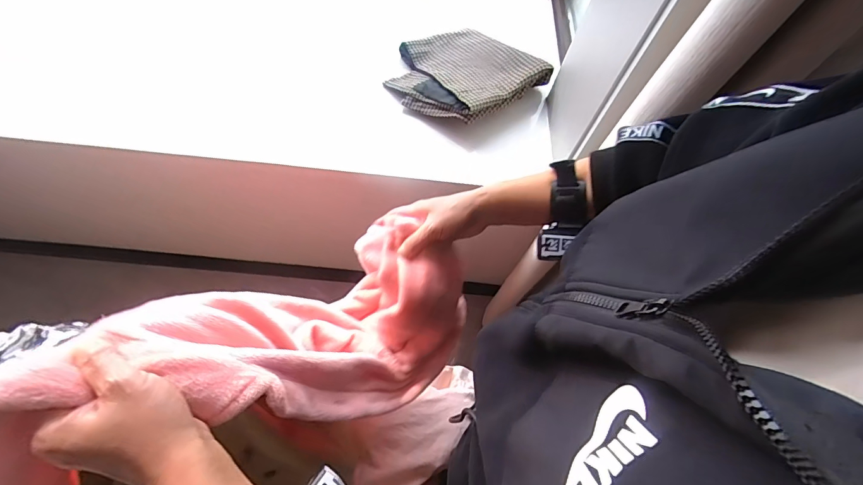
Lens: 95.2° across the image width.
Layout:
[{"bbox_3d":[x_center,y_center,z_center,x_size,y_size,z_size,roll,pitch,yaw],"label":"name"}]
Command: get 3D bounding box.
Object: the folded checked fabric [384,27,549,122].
[{"bbox_3d":[0.069,-0.408,0.938,0.338,0.050,0.302,-34,64,-23],"label":"folded checked fabric"}]

